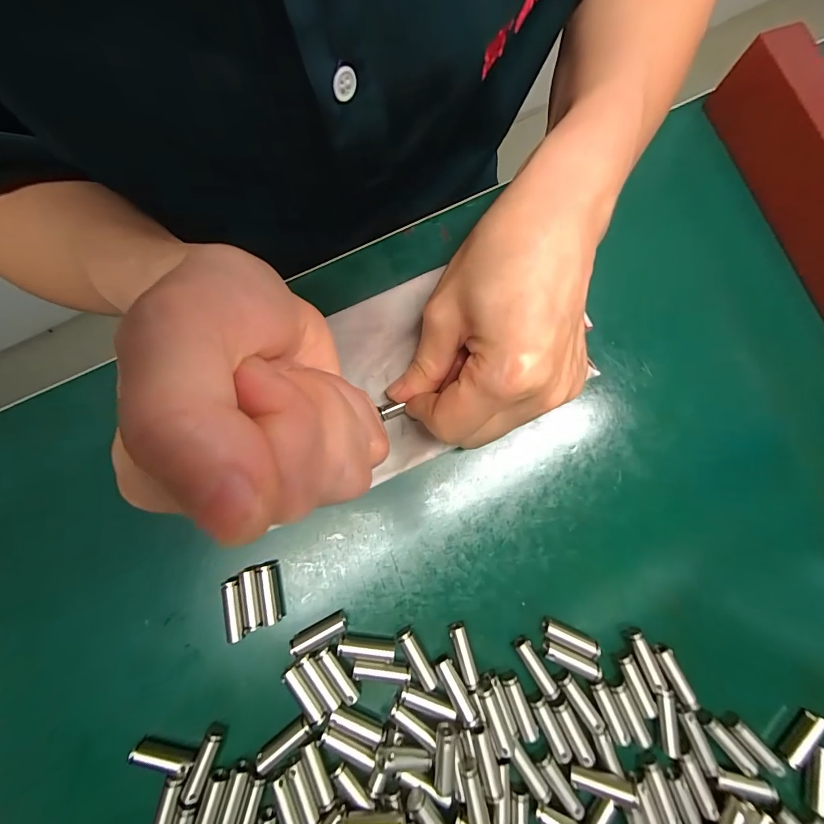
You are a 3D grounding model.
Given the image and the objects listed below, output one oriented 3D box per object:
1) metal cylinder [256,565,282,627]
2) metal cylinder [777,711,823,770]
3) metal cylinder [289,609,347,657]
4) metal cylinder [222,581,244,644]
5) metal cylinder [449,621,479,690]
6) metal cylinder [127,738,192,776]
[{"bbox_3d":[-0.063,0.081,0.170,0.008,0.006,0.024,-12,79,-3],"label":"metal cylinder"},{"bbox_3d":[0.169,0.142,0.166,0.024,0.008,0.006,-42,82,-8],"label":"metal cylinder"},{"bbox_3d":[-0.041,0.096,0.167,0.024,0.008,0.008,-24,79,-5],"label":"metal cylinder"},{"bbox_3d":[-0.078,0.087,0.168,0.007,0.005,0.024,-12,79,-3],"label":"metal cylinder"},{"bbox_3d":[0.023,0.107,0.167,0.007,0.005,0.025,-14,79,-3],"label":"metal cylinder"},{"bbox_3d":[-0.101,0.141,0.155,0.024,0.007,0.008,15,79,3],"label":"metal cylinder"}]

